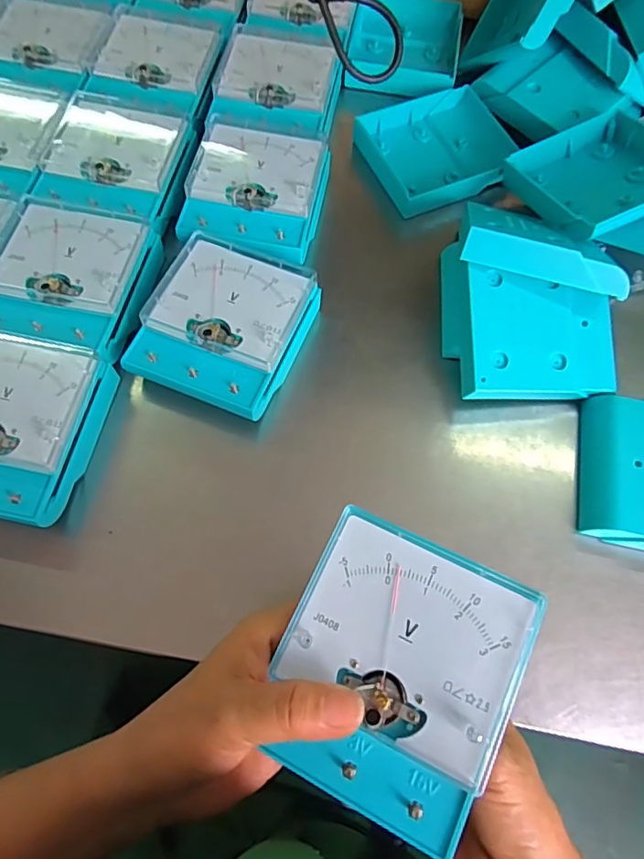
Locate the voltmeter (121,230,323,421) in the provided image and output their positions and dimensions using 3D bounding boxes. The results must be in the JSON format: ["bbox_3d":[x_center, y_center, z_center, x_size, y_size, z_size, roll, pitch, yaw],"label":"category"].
[{"bbox_3d":[-0.067,-0.072,0.371,0.102,0.038,0.118,21,71,7],"label":"voltmeter"}]

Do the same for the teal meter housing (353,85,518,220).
[{"bbox_3d":[0.099,-0.250,0.455,0.117,0.027,0.112,-22,71,-8],"label":"teal meter housing"}]

